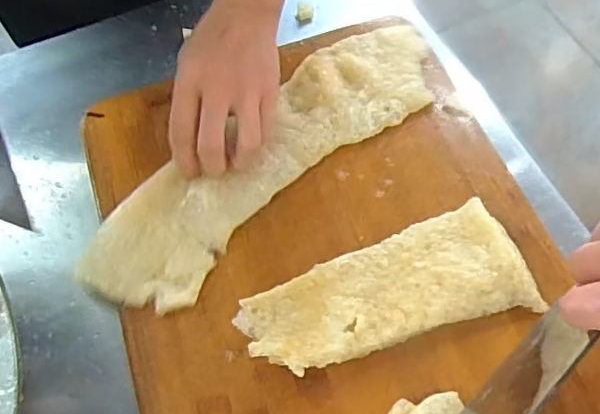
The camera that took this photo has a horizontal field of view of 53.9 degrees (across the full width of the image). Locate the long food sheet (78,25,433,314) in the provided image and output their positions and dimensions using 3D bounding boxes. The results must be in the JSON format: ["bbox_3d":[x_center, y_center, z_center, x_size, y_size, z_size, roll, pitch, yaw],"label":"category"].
[{"bbox_3d":[-0.020,-0.040,0.450,0.315,0.017,0.089,-40,67,-17],"label":"long food sheet"}]

